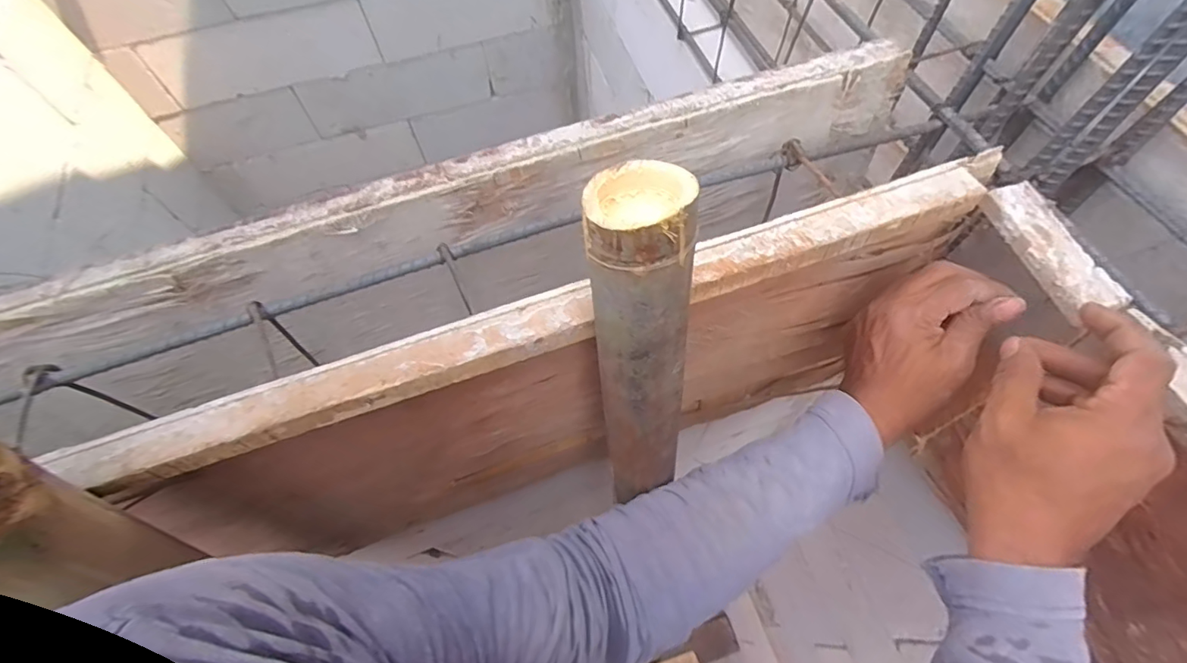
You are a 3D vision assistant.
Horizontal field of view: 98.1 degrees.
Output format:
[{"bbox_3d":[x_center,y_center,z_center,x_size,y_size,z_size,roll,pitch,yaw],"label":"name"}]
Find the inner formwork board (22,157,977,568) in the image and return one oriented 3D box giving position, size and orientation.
[{"bbox_3d":[-0.014,0.053,0.443,0.634,0.277,0.036,-18,61,-8],"label":"inner formwork board"}]

